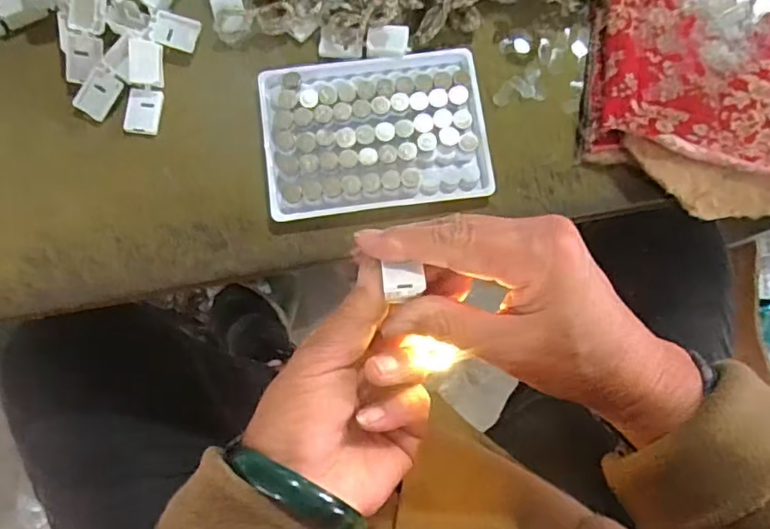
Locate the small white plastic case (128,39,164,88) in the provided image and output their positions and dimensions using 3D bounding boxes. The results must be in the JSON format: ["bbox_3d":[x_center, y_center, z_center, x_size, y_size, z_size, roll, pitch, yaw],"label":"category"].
[{"bbox_3d":[-0.139,-0.117,0.338,0.019,0.007,0.025,1,113,-21],"label":"small white plastic case"}]

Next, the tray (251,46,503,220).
[{"bbox_3d":[-0.006,-0.079,0.341,0.127,0.009,0.092,-8,80,-2],"label":"tray"}]

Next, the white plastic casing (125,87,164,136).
[{"bbox_3d":[-0.143,-0.090,0.344,0.019,0.004,0.027,4,80,0],"label":"white plastic casing"}]

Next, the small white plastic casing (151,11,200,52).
[{"bbox_3d":[-0.126,-0.140,0.349,0.026,0.006,0.021,15,80,1],"label":"small white plastic casing"}]

